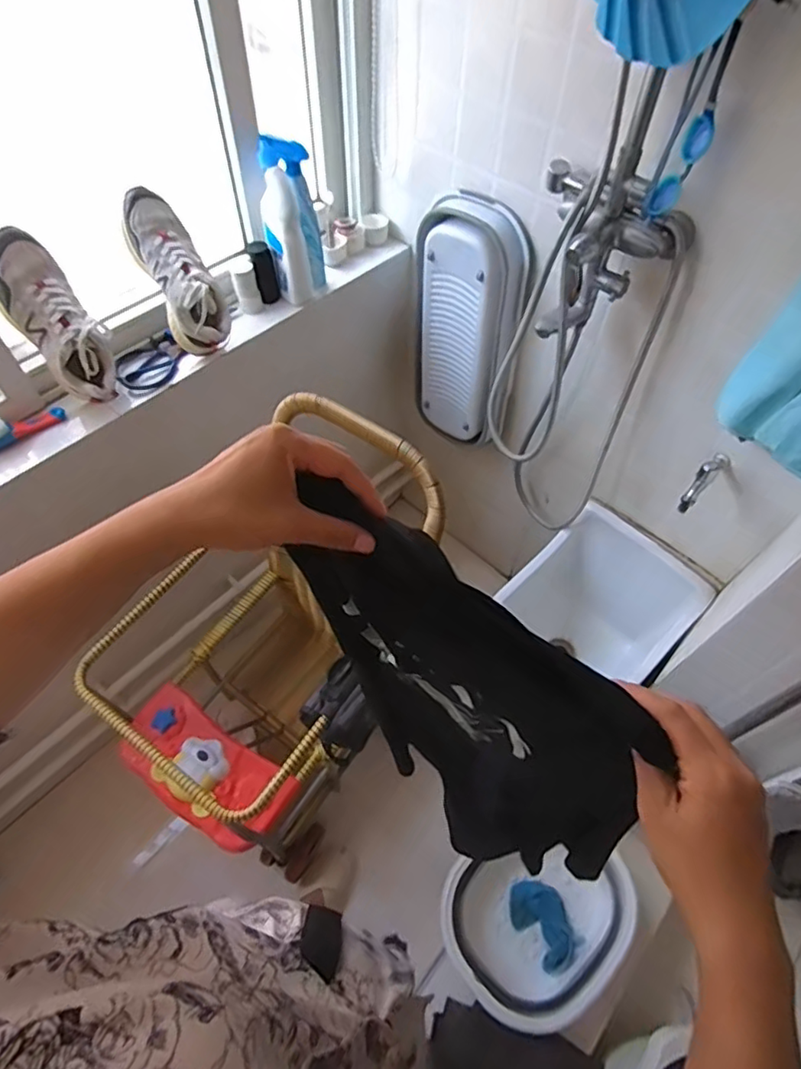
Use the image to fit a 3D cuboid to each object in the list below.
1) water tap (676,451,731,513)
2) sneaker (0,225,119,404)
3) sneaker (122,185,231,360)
[{"bbox_3d":[0.509,-0.099,0.959,0.130,0.080,0.025,-38,64,-22],"label":"water tap"},{"bbox_3d":[-0.486,-0.303,0.828,0.101,0.241,0.096,-25,36,-5],"label":"sneaker"},{"bbox_3d":[-0.341,-0.399,0.899,0.089,0.236,0.091,-35,31,-21],"label":"sneaker"}]

